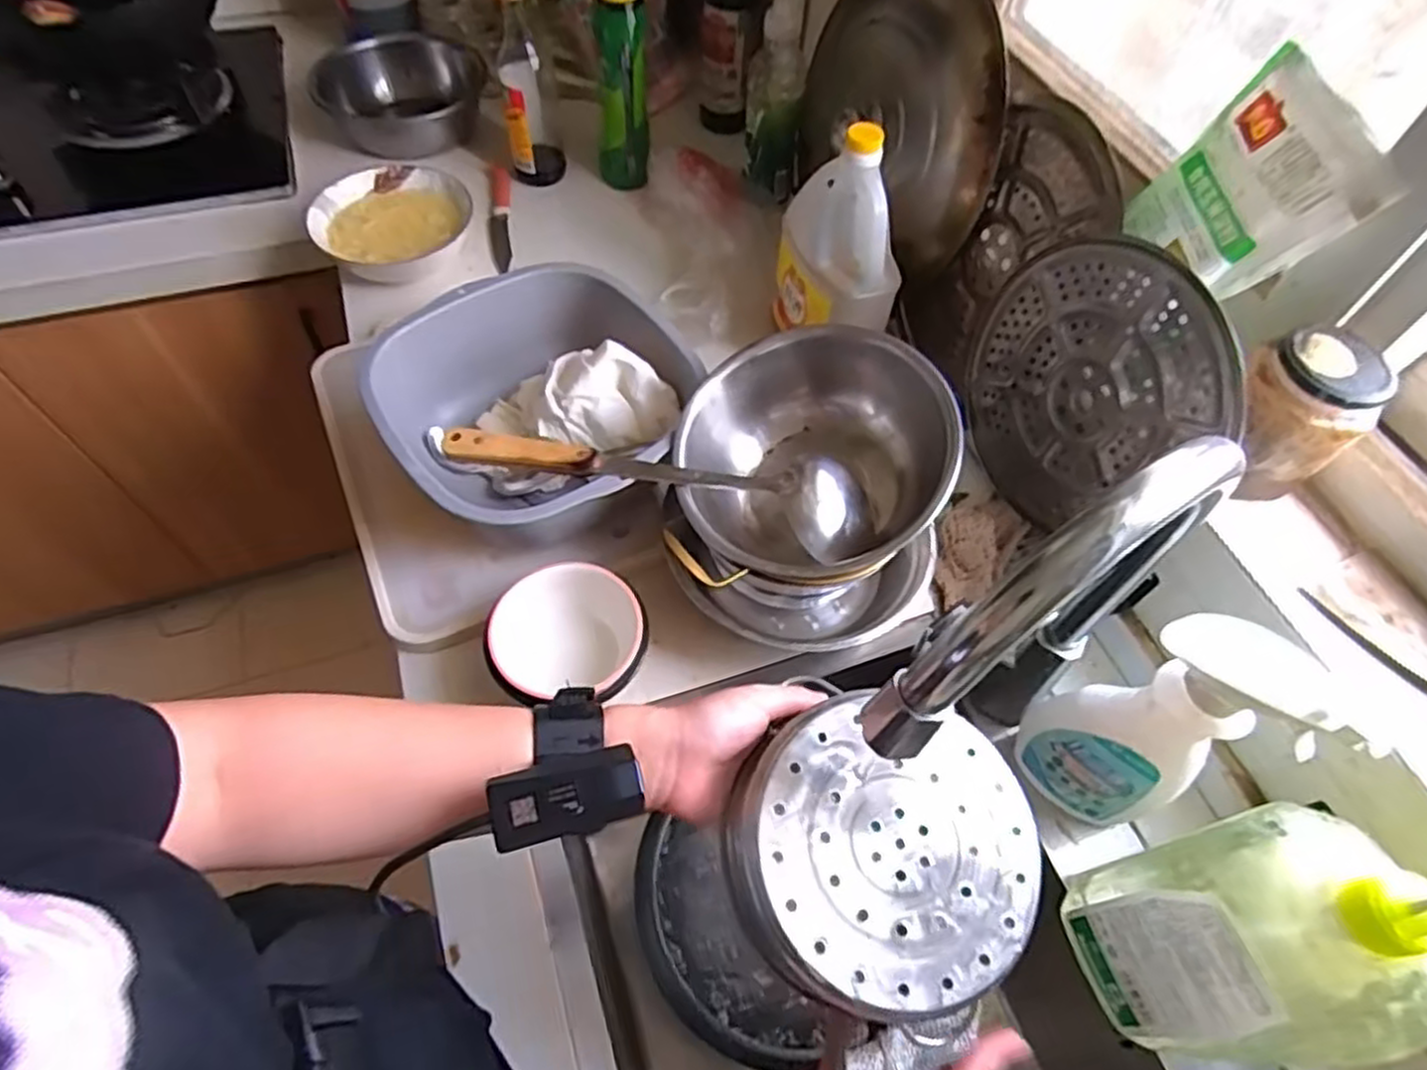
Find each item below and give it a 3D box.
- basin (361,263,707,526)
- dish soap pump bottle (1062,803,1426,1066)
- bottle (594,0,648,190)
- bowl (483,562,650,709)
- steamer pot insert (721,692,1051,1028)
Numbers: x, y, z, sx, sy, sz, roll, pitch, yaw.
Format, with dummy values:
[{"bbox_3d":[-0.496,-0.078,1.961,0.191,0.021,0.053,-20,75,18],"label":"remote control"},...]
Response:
[{"bbox_3d":[-0.160,-0.104,0.685,0.244,0.105,0.258,-21,61,-16],"label":"basin"},{"bbox_3d":[0.306,0.220,0.424,0.078,0.266,0.110,-13,60,-11],"label":"dish soap pump bottle"},{"bbox_3d":[-0.114,-0.553,0.926,0.058,0.239,0.077,-5,58,-7],"label":"bottle"},{"bbox_3d":[-0.114,0.078,0.611,0.121,0.055,0.100,6,58,0],"label":"bowl"},{"bbox_3d":[0.092,0.167,0.408,0.157,0.047,0.150,2,58,-3],"label":"steamer pot insert"}]

